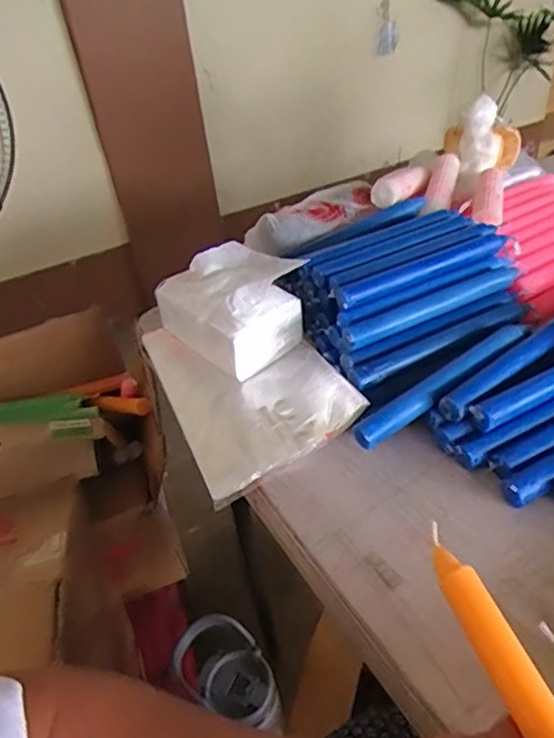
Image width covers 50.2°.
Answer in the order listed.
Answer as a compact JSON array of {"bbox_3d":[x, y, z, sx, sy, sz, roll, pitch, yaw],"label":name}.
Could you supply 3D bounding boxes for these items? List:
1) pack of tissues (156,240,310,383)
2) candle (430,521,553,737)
[{"bbox_3d":[-0.043,-0.065,0.615,0.115,0.080,0.132,-32,44,-27],"label":"pack of tissues"},{"bbox_3d":[0.129,0.173,0.287,0.021,0.013,0.217,-16,44,-10],"label":"candle"}]

